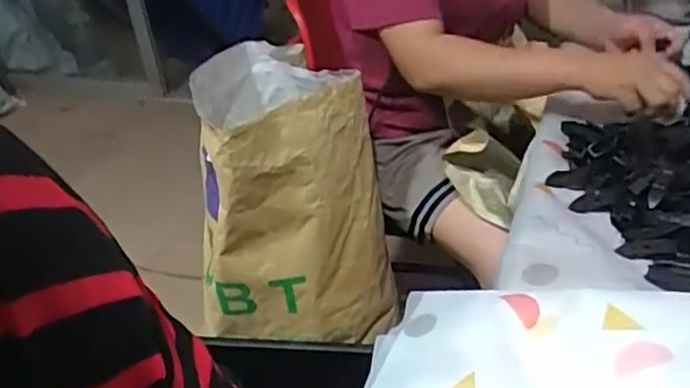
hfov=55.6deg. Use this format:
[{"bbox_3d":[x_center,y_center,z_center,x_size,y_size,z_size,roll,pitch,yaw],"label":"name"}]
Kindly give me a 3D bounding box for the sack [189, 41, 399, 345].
[{"bbox_3d":[-0.082,-0.023,1.034,0.266,0.355,0.387,-7,31,-1],"label":"sack"}]

